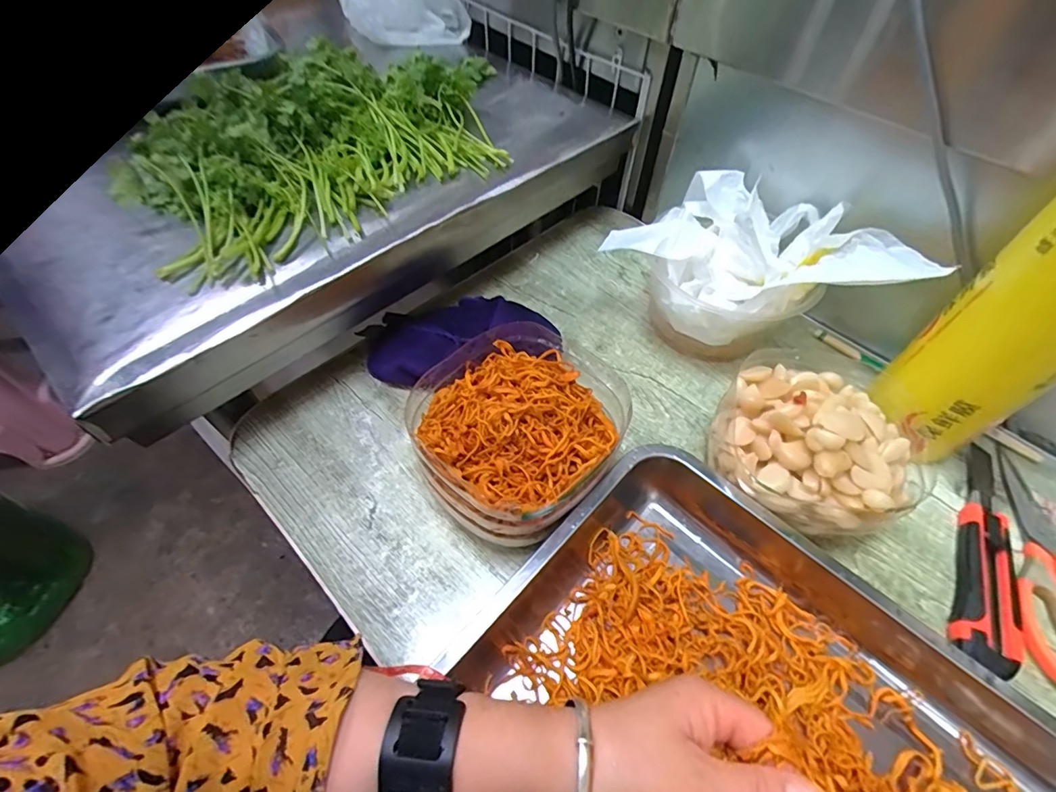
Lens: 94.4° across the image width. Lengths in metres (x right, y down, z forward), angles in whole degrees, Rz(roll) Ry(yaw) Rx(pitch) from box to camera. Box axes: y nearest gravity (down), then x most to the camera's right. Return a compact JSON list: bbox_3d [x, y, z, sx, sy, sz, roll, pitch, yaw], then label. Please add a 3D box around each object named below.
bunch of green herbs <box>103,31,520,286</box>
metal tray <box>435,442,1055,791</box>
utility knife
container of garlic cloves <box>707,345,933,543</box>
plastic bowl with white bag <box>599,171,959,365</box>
[{"bbox_3d":[-0.171,-0.255,0.464,0.382,0.082,0.216,-34,63,-24],"label":"bunch of green herbs"},{"bbox_3d":[0.152,0.230,0.288,0.384,0.050,0.317,39,61,22],"label":"metal tray"},{"bbox_3d":[0.370,0.125,0.392,0.042,0.018,0.197,29,58,16],"label":"utility knife"},{"bbox_3d":[0.238,0.033,0.406,0.152,0.088,0.154,1,55,-2],"label":"container of garlic cloves"},{"bbox_3d":[0.214,-0.115,0.482,0.232,0.139,0.147,39,62,22],"label":"plastic bowl with white bag"}]

